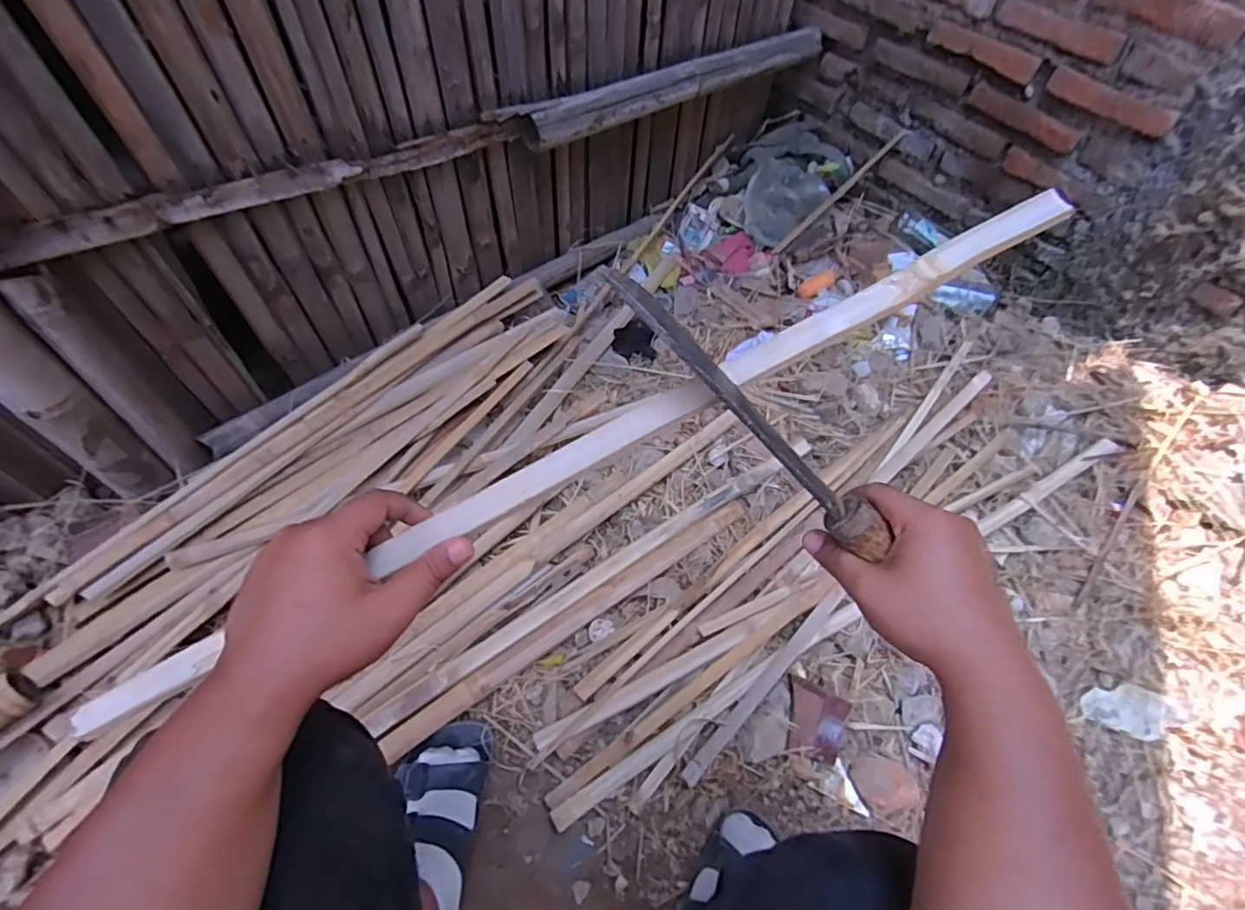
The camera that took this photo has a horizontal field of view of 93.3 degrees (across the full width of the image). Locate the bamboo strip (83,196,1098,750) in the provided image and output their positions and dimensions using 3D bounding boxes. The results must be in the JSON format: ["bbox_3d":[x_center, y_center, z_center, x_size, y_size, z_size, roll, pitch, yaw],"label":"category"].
[{"bbox_3d":[-0.004,-0.010,0.382,0.693,0.014,0.030,-28,60,-5],"label":"bamboo strip"}]

